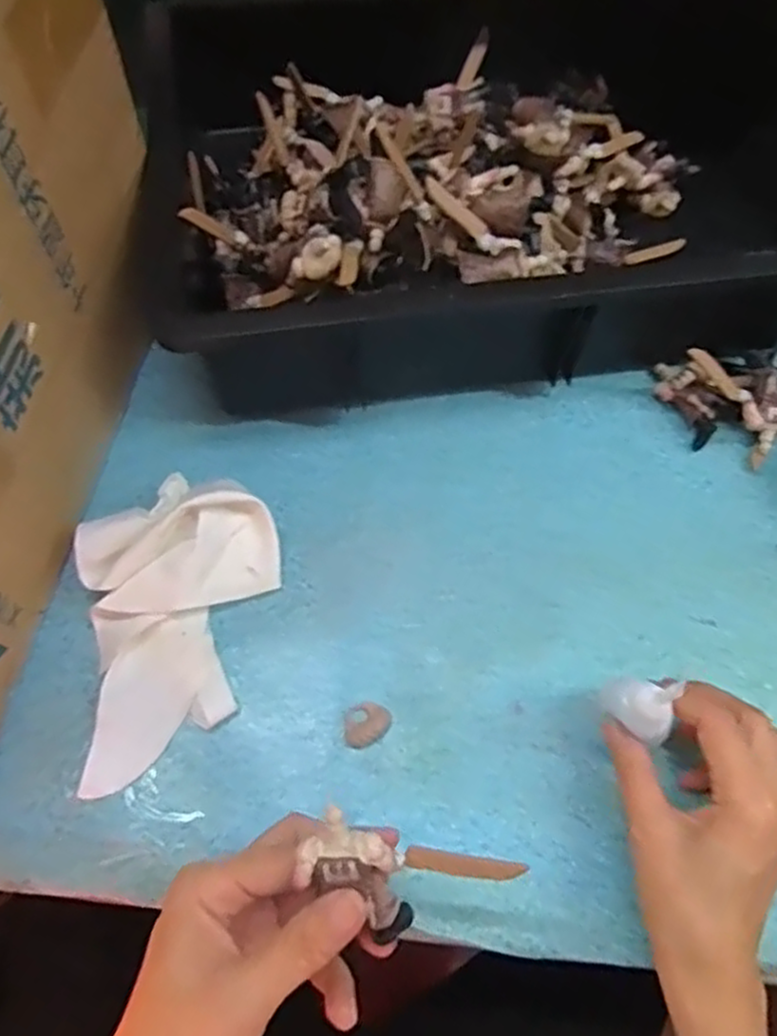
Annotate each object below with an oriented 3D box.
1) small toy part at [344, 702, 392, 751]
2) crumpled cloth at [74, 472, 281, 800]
[{"bbox_3d":[-0.012,0.104,0.371,0.024,0.006,0.020,-29,68,-15],"label":"small toy part"},{"bbox_3d":[-0.108,0.052,0.381,0.099,0.028,0.152,-7,64,-5],"label":"crumpled cloth"}]

